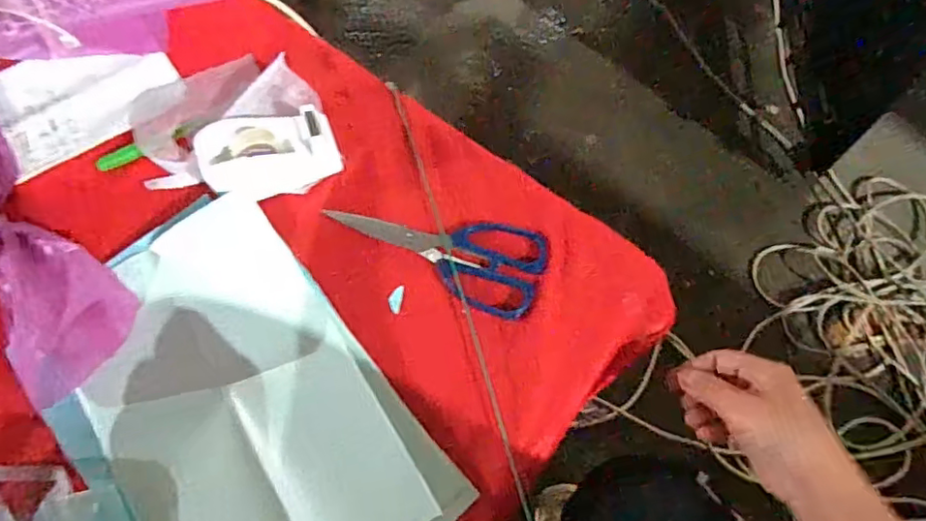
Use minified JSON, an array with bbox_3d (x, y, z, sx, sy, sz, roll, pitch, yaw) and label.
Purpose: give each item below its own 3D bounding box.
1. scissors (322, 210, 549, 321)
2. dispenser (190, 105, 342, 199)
[{"bbox_3d":[-0.022,-0.012,0.458,0.171,0.011,0.073,19,68,9],"label":"scissors"},{"bbox_3d":[-0.150,-0.082,0.457,0.100,0.045,0.055,-21,68,-8],"label":"dispenser"}]

